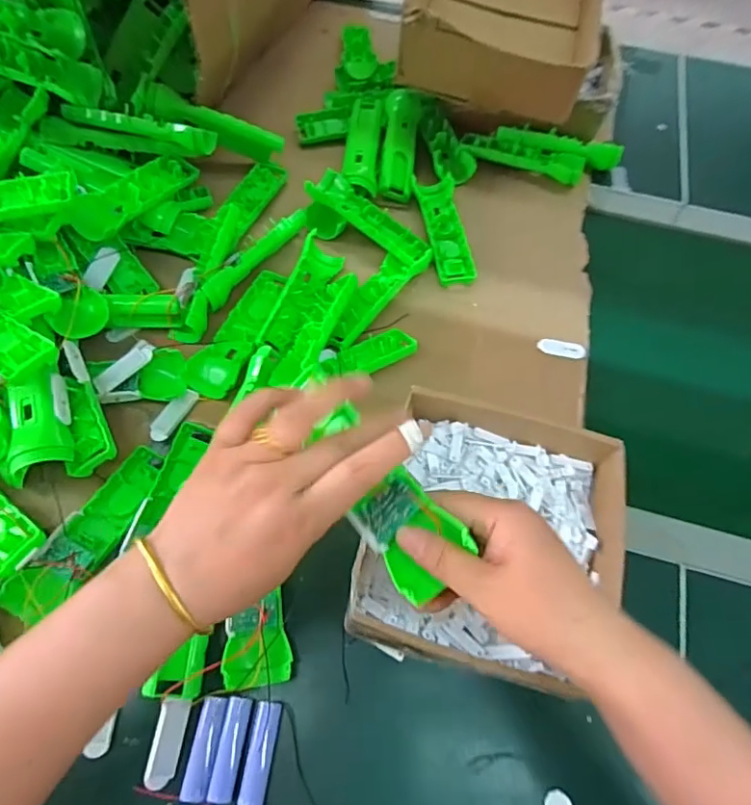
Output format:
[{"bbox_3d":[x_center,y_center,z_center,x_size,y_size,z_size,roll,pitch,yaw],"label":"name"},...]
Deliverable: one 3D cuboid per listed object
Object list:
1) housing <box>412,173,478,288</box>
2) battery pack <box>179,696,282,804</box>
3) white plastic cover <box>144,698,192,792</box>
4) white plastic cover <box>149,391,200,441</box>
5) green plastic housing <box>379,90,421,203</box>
[{"bbox_3d":[0.083,-0.209,0.648,0.047,0.021,0.151,-7,63,-5],"label":"housing"},{"bbox_3d":[-0.104,0.254,0.392,0.058,0.014,0.064,7,63,2],"label":"battery pack"},{"bbox_3d":[-0.151,0.248,0.389,0.019,0.013,0.056,6,63,2],"label":"white plastic cover"},{"bbox_3d":[-0.194,0.011,0.514,0.020,0.007,0.058,25,65,11],"label":"white plastic cover"},{"bbox_3d":[0.033,-0.337,0.695,0.044,0.027,0.168,4,63,1],"label":"green plastic housing"}]

